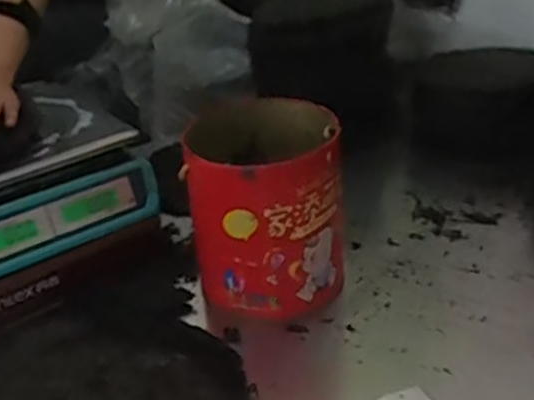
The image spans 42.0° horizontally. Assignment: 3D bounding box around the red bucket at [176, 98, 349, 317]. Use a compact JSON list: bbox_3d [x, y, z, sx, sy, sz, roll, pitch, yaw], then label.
[{"bbox_3d":[0.000,0.002,0.763,0.161,0.177,0.189,-2,30,3],"label":"red bucket"}]

